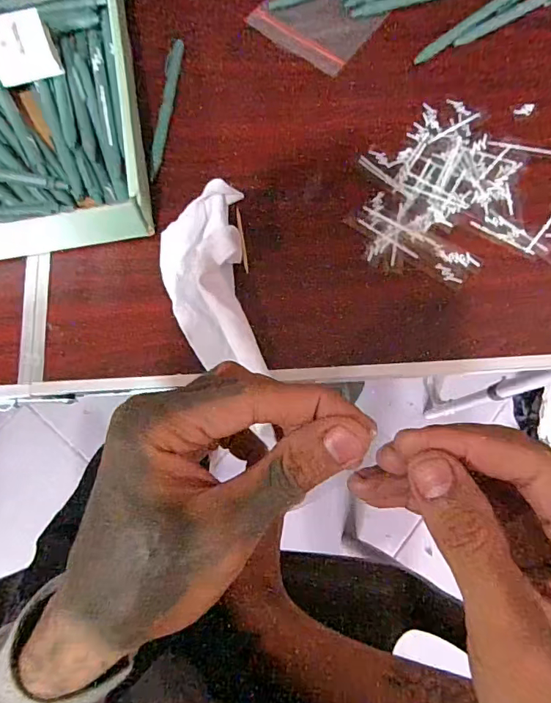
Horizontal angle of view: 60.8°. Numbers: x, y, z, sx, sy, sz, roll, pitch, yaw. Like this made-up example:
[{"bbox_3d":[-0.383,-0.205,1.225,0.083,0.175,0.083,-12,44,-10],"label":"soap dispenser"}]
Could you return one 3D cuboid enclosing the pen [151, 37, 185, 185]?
[{"bbox_3d":[-0.097,-0.214,0.413,0.012,0.007,0.141,7,75,0],"label":"pen"}]

